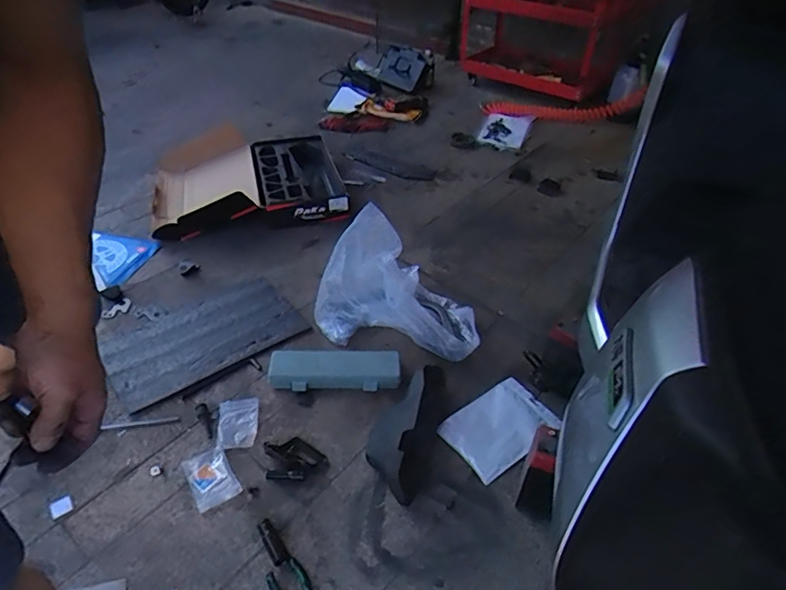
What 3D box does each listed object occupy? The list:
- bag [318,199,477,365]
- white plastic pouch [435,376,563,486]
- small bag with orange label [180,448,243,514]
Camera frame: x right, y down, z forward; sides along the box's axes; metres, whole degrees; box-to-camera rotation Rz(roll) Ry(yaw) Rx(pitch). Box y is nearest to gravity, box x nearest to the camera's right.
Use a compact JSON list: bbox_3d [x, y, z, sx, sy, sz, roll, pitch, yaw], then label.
[{"bbox_3d":[0.023,-0.032,1.237,0.383,0.260,0.224,10,41,8],"label":"bag"},{"bbox_3d":[0.227,0.274,1.090,0.239,0.022,0.155,-26,49,-30],"label":"white plastic pouch"},{"bbox_3d":[-0.343,0.341,0.967,0.077,0.004,0.117,-23,47,-27],"label":"small bag with orange label"}]

